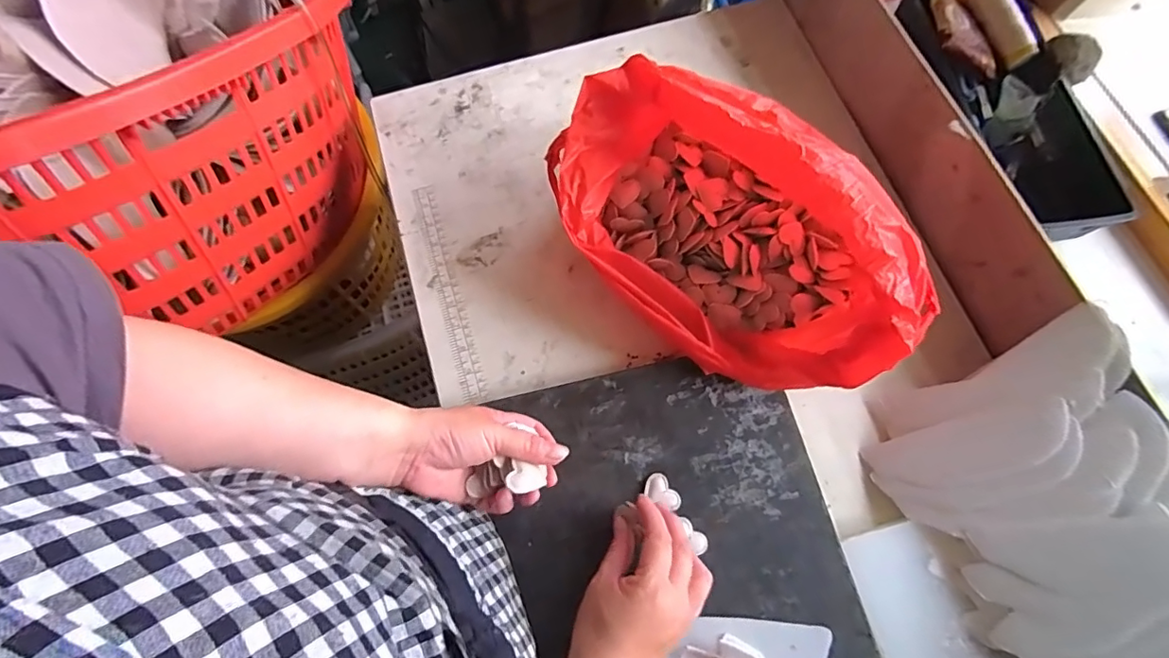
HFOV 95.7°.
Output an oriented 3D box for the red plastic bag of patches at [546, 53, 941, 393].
[{"bbox_3d":[0.125,-0.089,0.463,0.344,0.151,0.187,41,76,12],"label":"red plastic bag of patches"}]

